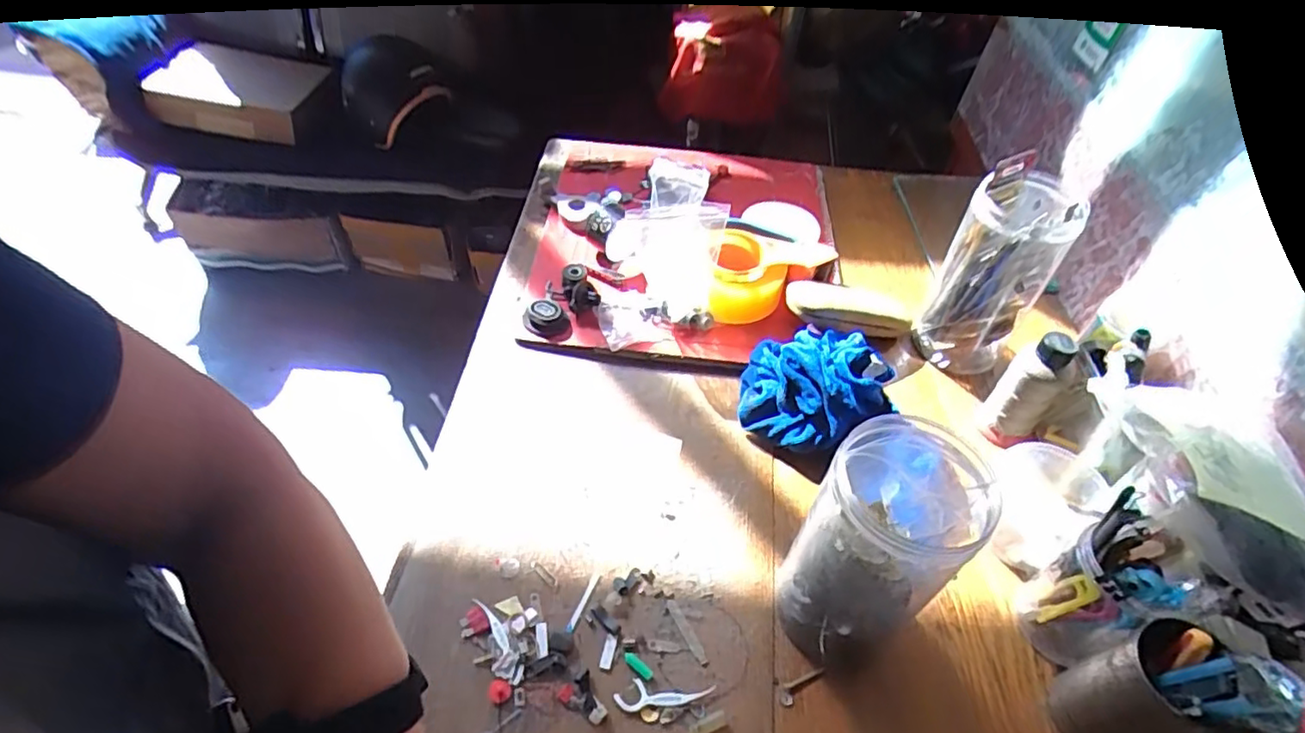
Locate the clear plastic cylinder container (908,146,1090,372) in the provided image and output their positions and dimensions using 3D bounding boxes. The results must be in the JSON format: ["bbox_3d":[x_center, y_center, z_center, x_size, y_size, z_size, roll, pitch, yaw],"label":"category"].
[{"bbox_3d":[0.360,-0.101,0.669,0.099,0.205,0.097,30,53,19],"label":"clear plastic cylinder container"}]

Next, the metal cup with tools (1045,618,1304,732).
[{"bbox_3d":[0.333,0.216,0.413,0.060,0.162,0.074,-17,53,-19],"label":"metal cup with tools"}]

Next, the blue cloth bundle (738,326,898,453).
[{"bbox_3d":[0.165,0.013,0.634,0.140,0.078,0.133,10,49,3],"label":"blue cloth bundle"}]

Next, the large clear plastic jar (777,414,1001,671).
[{"bbox_3d":[0.159,0.134,0.456,0.093,0.196,0.095,3,49,-3],"label":"large clear plastic jar"}]

